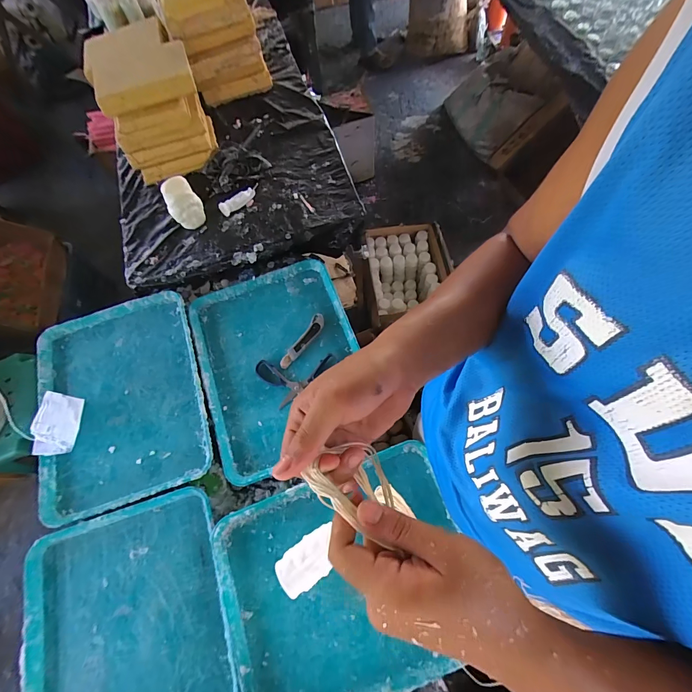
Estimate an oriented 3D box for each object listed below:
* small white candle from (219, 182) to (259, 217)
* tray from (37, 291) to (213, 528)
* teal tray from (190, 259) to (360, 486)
[{"bbox_3d":[-0.268,-0.380,0.854,0.035,0.027,0.120,39,75,15],"label":"small white candle"},{"bbox_3d":[-0.485,0.110,0.726,0.336,0.029,0.428,-19,69,-5],"label":"tray"},{"bbox_3d":[-0.147,0.028,0.738,0.330,0.026,0.427,-19,69,-5],"label":"teal tray"}]

